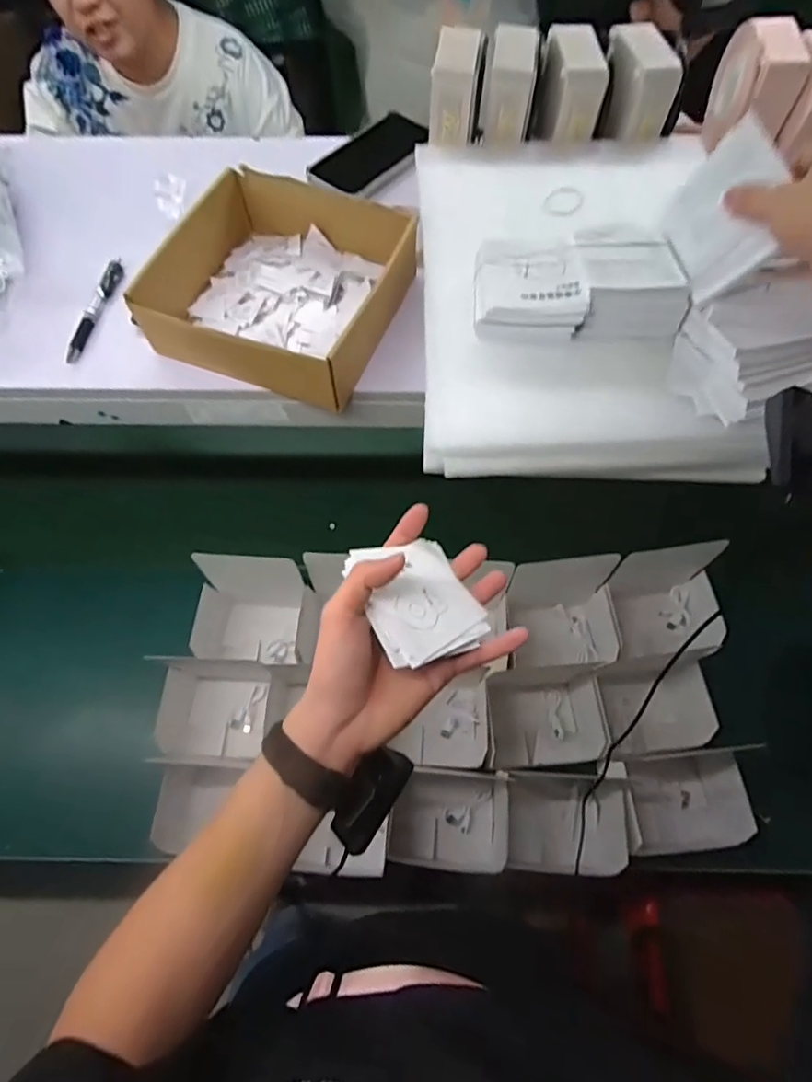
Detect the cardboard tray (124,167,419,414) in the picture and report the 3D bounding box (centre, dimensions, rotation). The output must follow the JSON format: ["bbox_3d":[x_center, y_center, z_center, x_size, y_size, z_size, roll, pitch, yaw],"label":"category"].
[{"bbox_3d":[-0.117,-0.258,0.548,0.211,0.062,0.224,21,67,9],"label":"cardboard tray"}]

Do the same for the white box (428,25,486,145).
[{"bbox_3d":[0.052,-0.466,0.568,0.049,0.068,0.079,7,66,3],"label":"white box"}]

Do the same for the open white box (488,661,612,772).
[{"bbox_3d":[0.201,0.257,0.793,0.169,0.098,0.119,-2,65,-1],"label":"open white box"}]

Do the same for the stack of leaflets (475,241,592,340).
[{"bbox_3d":[0.103,-0.213,0.468,0.089,0.033,0.081,-1,65,0],"label":"stack of leaflets"}]

